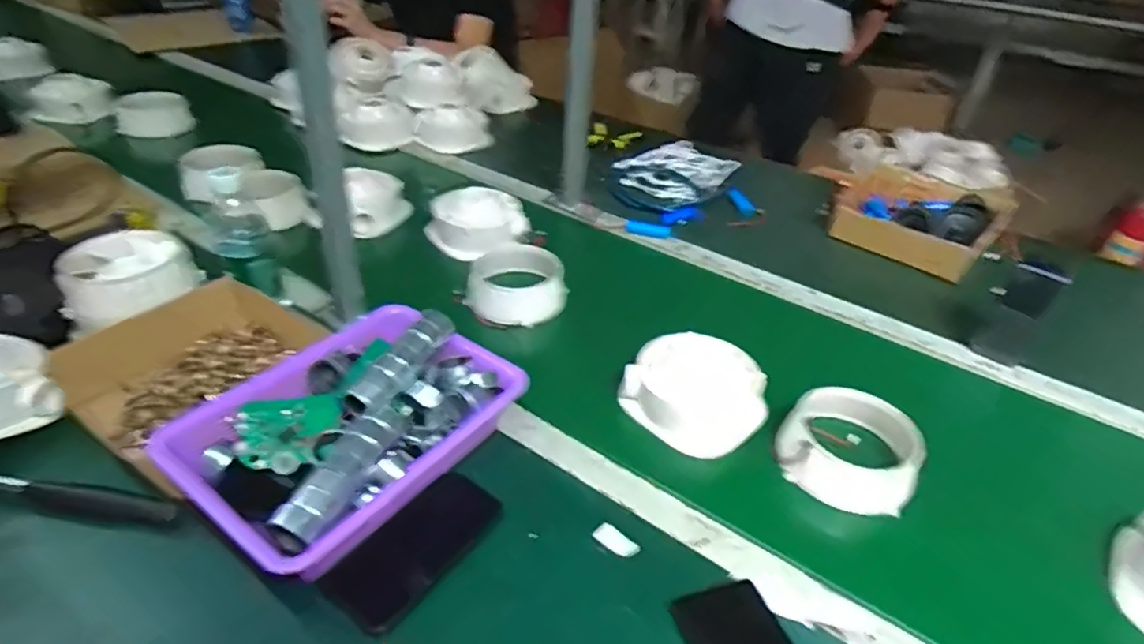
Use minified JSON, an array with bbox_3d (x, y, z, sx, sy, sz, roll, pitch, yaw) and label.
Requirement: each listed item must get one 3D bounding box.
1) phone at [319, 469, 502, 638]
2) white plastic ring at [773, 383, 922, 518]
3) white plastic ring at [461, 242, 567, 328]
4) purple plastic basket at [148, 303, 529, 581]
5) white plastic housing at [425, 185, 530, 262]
[{"bbox_3d":[-0.131,0.187,0.529,0.071,0.008,0.146,27,43,28],"label":"phone"},{"bbox_3d":[0.276,0.125,0.624,0.127,0.062,0.109,16,39,16],"label":"white plastic ring"},{"bbox_3d":[-0.077,-0.058,0.862,0.130,0.064,0.139,-1,37,-6],"label":"white plastic ring"},{"bbox_3d":[-0.193,0.099,0.580,0.204,0.086,0.280,27,43,28],"label":"purple plastic basket"},{"bbox_3d":[-0.135,-0.144,0.908,0.140,0.052,0.161,-4,38,-10],"label":"white plastic housing"}]

